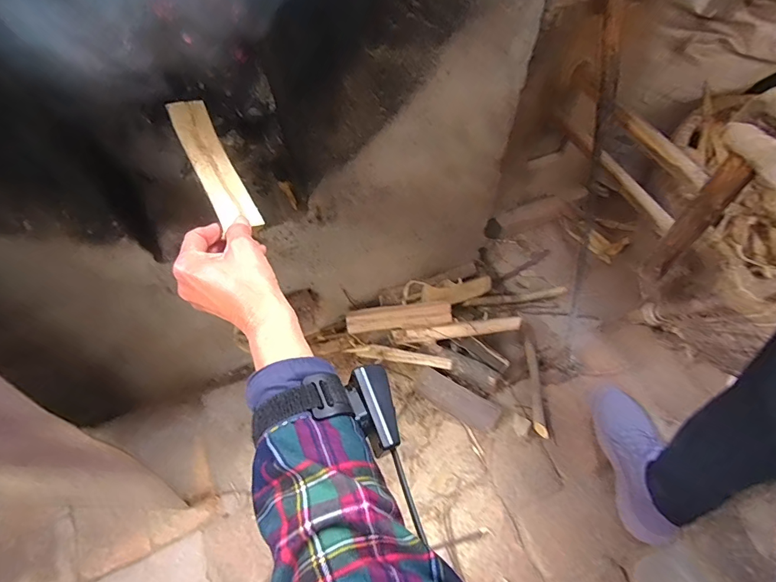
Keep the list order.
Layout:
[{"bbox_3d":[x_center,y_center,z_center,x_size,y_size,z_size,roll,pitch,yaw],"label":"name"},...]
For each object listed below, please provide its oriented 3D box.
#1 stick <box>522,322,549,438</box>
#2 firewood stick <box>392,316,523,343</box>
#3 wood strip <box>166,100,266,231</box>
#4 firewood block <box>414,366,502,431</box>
[{"bbox_3d":[0.286,0.167,0.799,0.025,0.018,0.226,2,60,2],"label":"stick"},{"bbox_3d":[0.127,0.073,0.769,0.234,0.015,0.028,-8,62,10],"label":"firewood stick"},{"bbox_3d":[-0.179,-0.132,0.417,0.040,0.007,0.164,-20,72,-35],"label":"wood strip"},{"bbox_3d":[0.126,0.202,0.756,0.162,0.041,0.051,28,64,15],"label":"firewood block"}]

